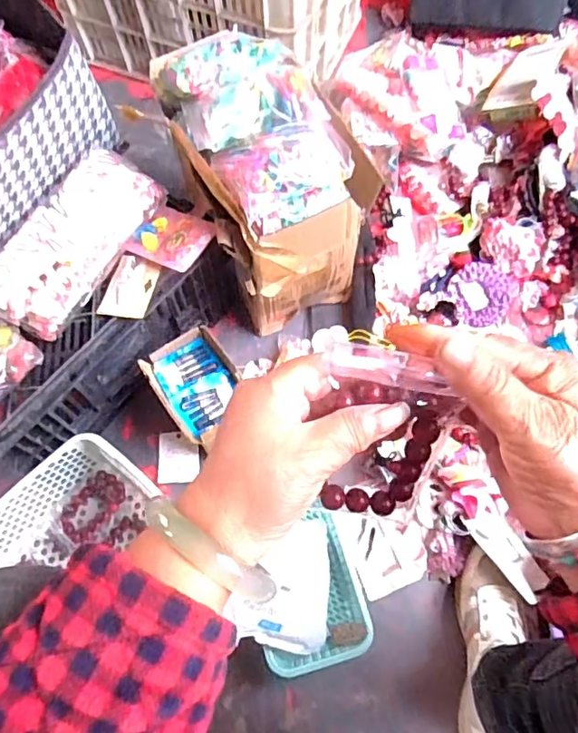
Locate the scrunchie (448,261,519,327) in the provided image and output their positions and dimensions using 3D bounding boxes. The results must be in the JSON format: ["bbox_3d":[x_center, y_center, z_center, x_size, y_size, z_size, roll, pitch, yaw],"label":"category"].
[{"bbox_3d":[0.294,-0.109,0.864,0.095,0.028,0.098,0,69,1],"label":"scrunchie"}]

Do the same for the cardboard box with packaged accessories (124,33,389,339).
[{"bbox_3d":[-0.029,-0.225,0.749,0.189,0.314,0.253,-32,72,-11],"label":"cardboard box with packaged accessories"}]

